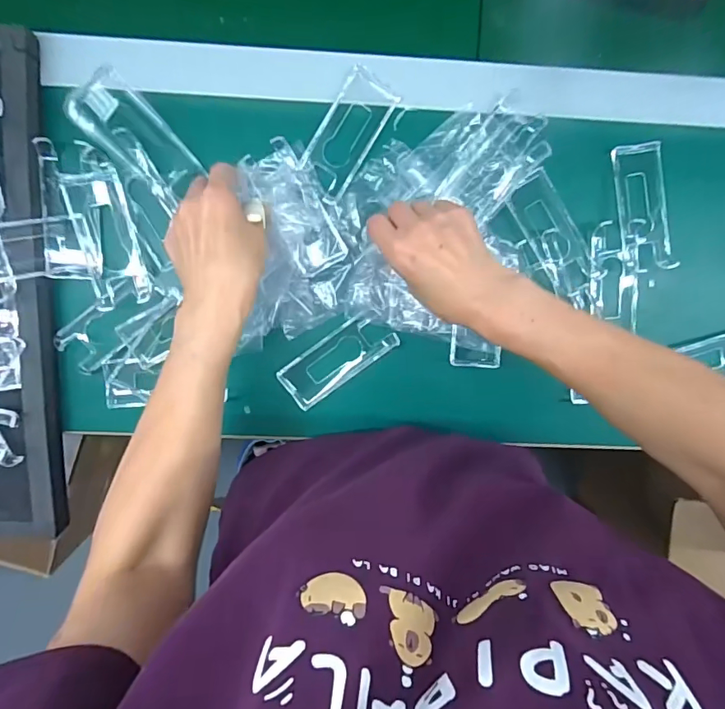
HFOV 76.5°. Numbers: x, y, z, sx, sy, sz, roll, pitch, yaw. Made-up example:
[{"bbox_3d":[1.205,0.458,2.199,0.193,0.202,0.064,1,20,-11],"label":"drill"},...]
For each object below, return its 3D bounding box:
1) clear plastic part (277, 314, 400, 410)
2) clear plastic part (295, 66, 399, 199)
[{"bbox_3d":[-0.022,0.005,0.419,0.106,0.015,0.045,-35,99,3],"label":"clear plastic part"},{"bbox_3d":[-0.013,-0.183,0.385,0.044,0.006,0.100,32,96,-7],"label":"clear plastic part"}]

